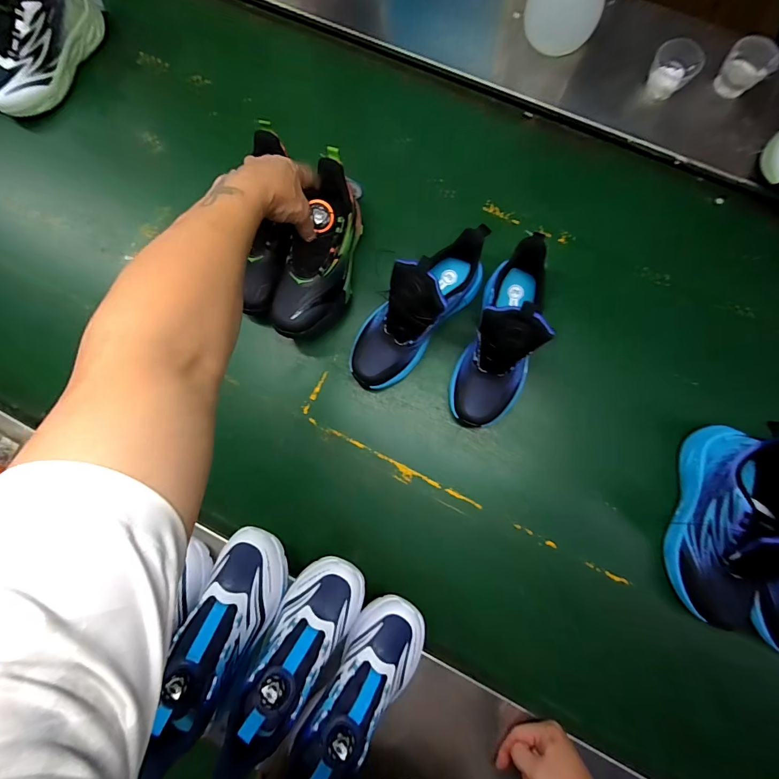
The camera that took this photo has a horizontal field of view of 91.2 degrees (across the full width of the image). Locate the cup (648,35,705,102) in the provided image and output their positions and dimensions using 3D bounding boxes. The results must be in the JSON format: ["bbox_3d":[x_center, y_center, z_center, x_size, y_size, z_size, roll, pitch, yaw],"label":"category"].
[{"bbox_3d":[0.423,-0.480,0.580,0.059,0.062,0.061,-19,82,1],"label":"cup"}]

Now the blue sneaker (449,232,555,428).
[{"bbox_3d":[0.162,-0.068,0.507,0.096,0.152,0.248,22,84,6],"label":"blue sneaker"}]

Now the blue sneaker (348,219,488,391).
[{"bbox_3d":[0.039,-0.107,0.521,0.247,0.153,0.097,-41,82,-2],"label":"blue sneaker"}]

